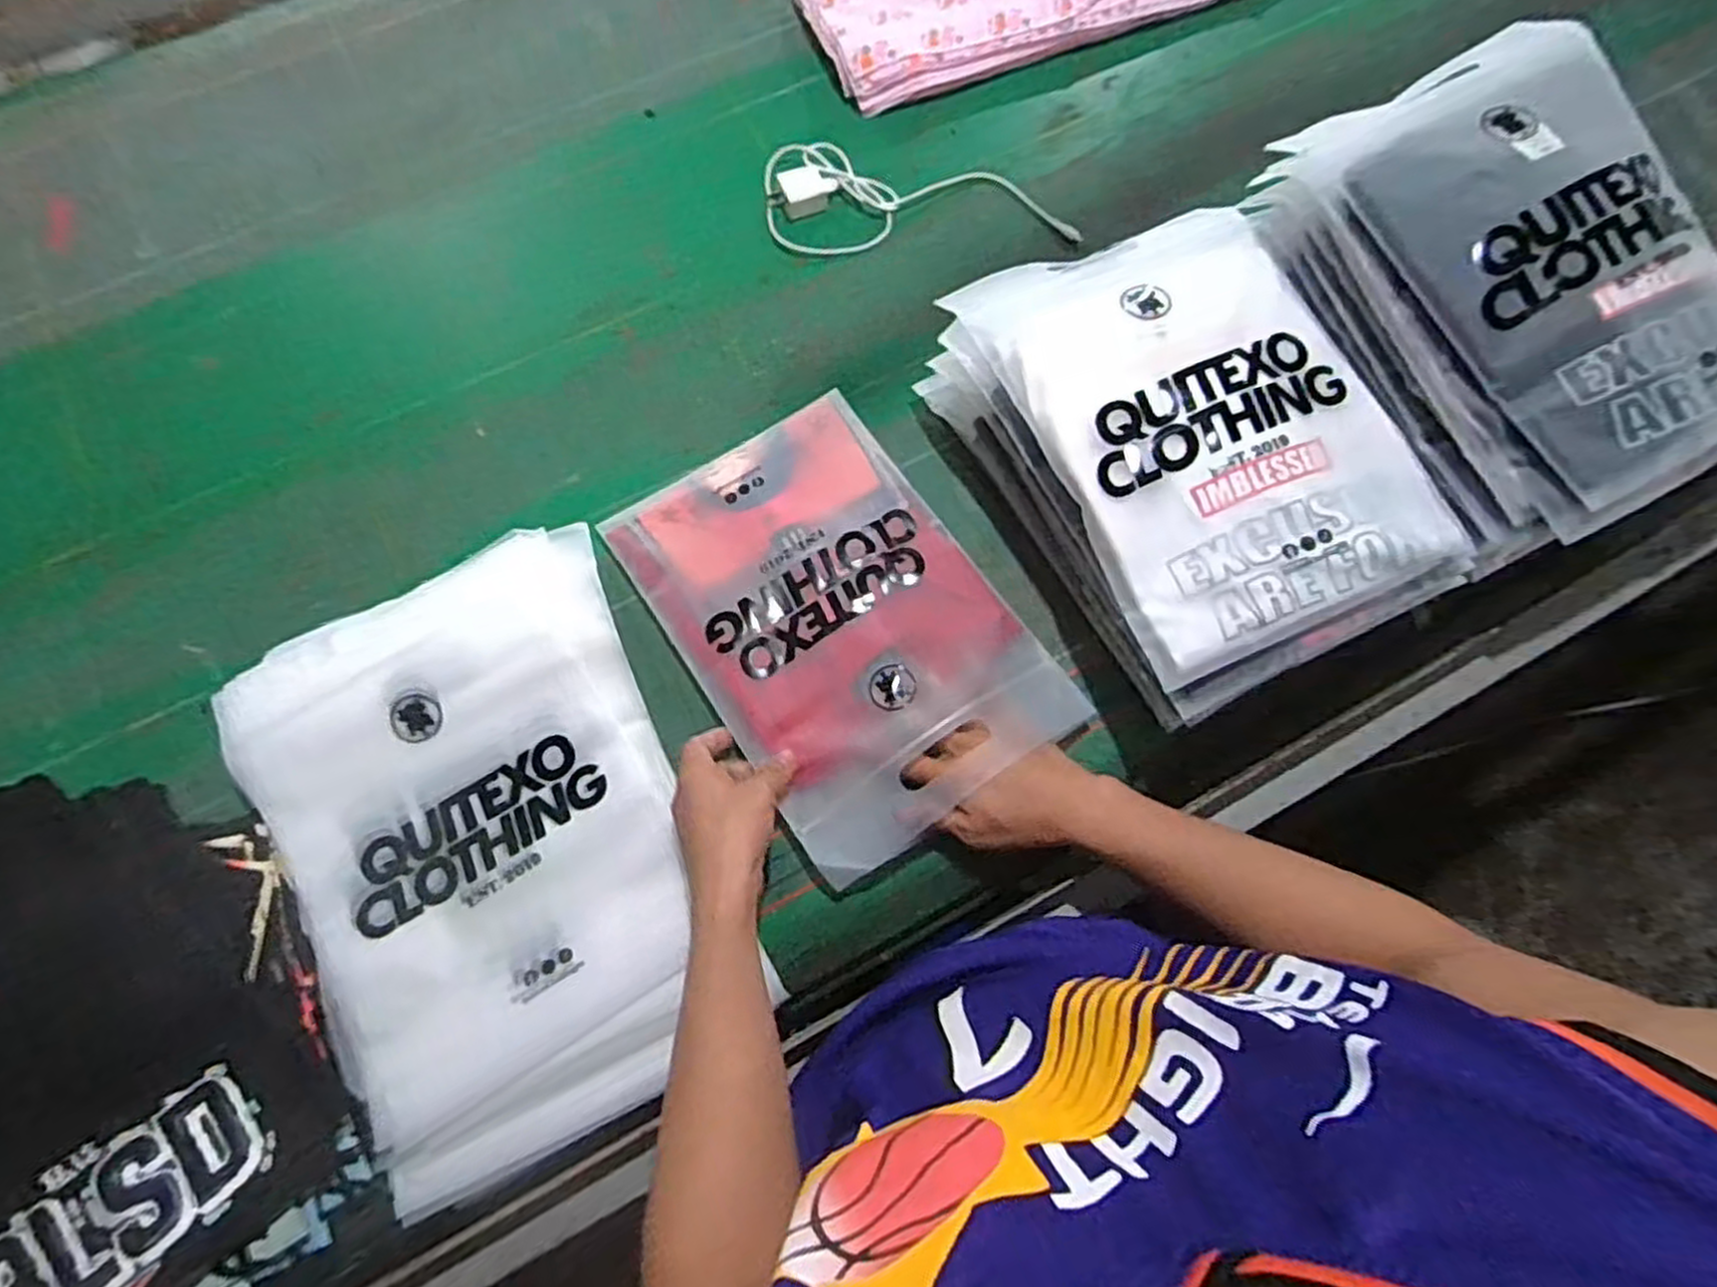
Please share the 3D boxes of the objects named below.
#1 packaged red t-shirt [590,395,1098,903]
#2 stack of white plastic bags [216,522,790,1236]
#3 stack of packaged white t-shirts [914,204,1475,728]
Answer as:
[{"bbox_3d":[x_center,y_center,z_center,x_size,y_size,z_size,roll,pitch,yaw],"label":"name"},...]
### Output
[{"bbox_3d":[-0.017,-0.028,0.639,0.243,0.021,0.357,-33,71,-10],"label":"packaged red t-shirt"},{"bbox_3d":[-0.269,0.131,0.571,0.290,0.031,0.408,-29,75,-9],"label":"stack of white plastic bags"},{"bbox_3d":[0.250,-0.157,0.599,0.260,0.119,0.364,-26,73,-8],"label":"stack of packaged white t-shirts"}]

